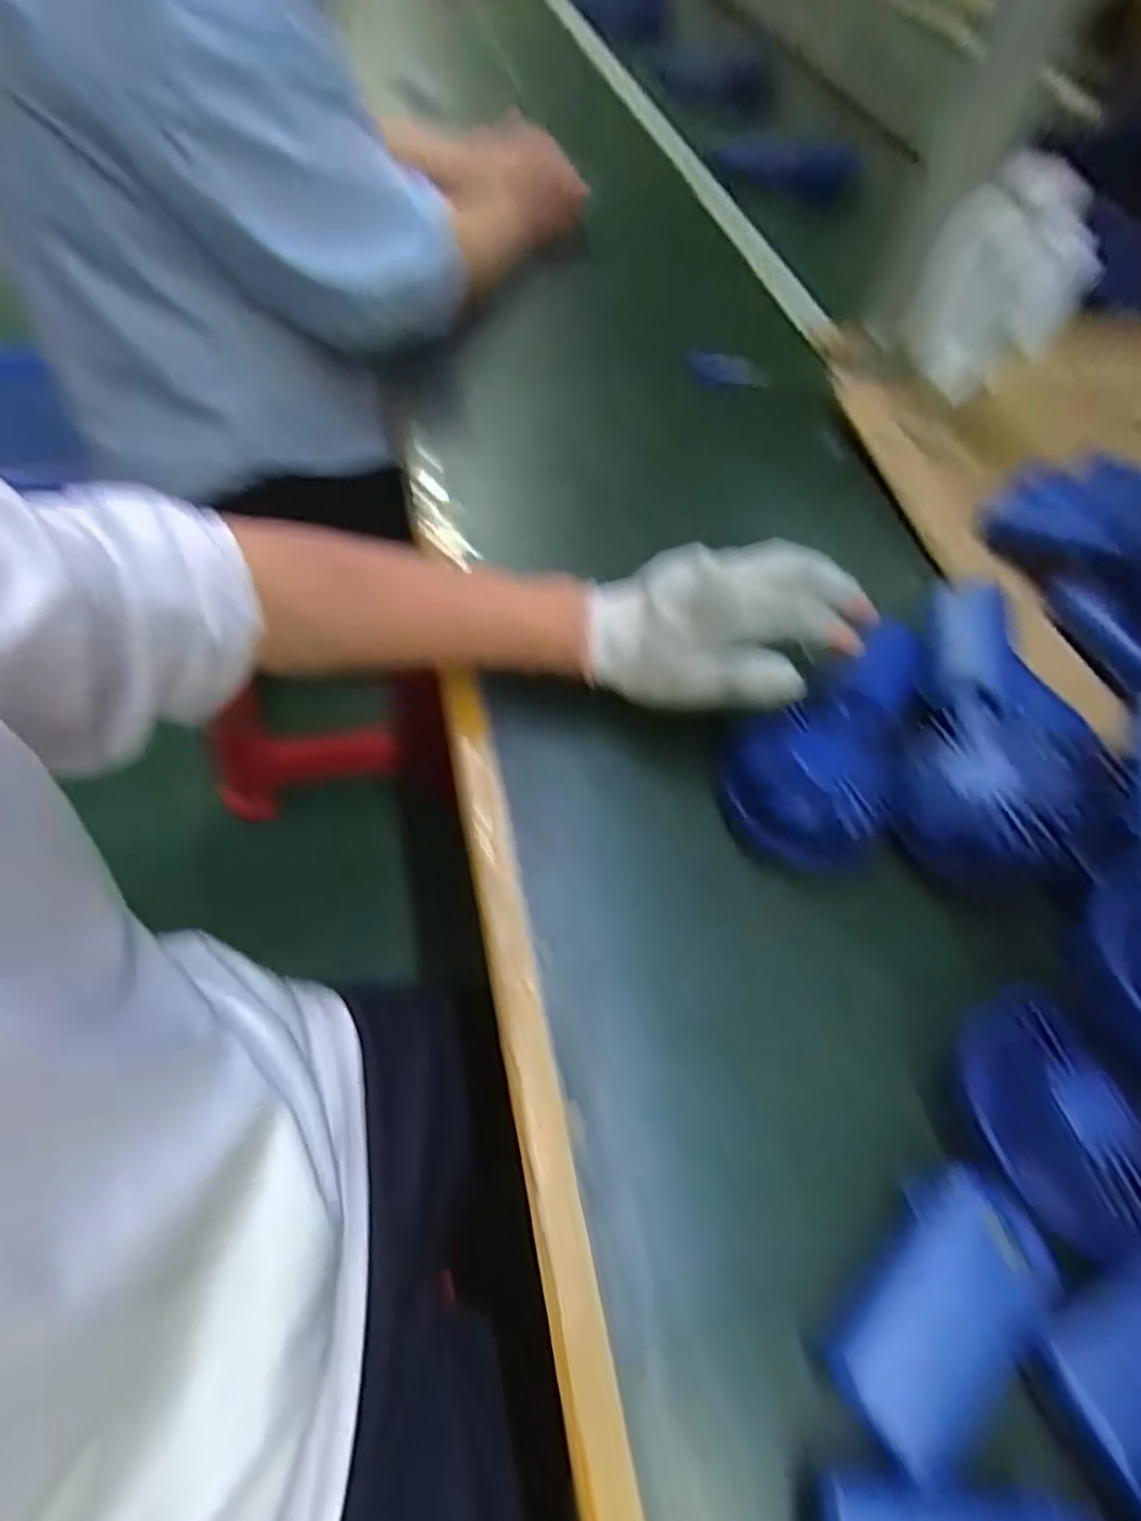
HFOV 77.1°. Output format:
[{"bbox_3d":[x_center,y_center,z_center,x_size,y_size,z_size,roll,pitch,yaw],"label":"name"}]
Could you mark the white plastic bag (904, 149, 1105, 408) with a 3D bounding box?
[{"bbox_3d":[0.292,-0.324,0.493,0.059,0.122,0.089,-15,59,-14],"label":"white plastic bag"}]

